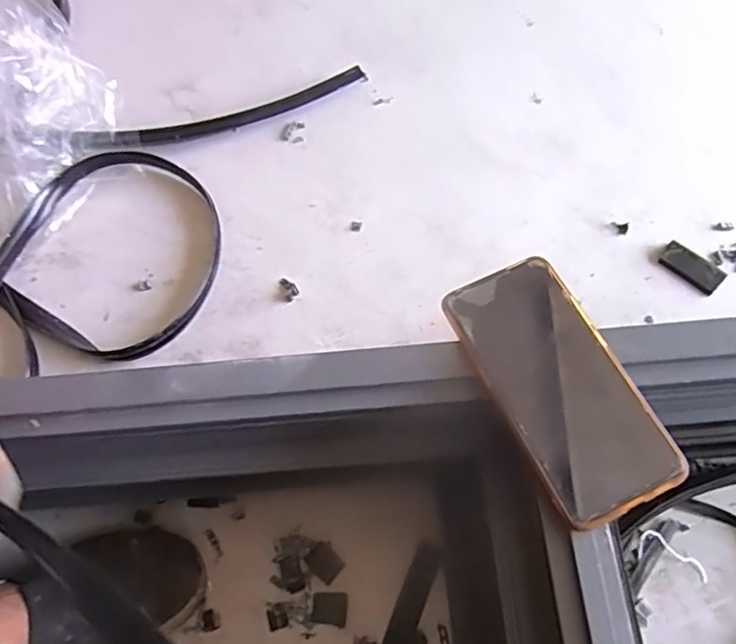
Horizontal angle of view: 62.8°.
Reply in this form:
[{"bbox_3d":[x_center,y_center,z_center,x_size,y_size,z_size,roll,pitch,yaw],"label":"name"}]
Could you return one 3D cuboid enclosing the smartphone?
[{"bbox_3d":[0.113,0.035,0.358,0.076,0.006,0.156,-25,66,-7],"label":"smartphone"}]

